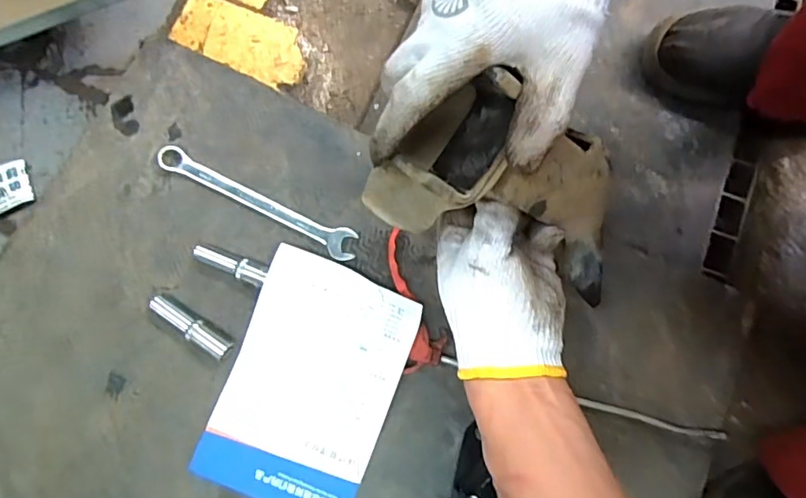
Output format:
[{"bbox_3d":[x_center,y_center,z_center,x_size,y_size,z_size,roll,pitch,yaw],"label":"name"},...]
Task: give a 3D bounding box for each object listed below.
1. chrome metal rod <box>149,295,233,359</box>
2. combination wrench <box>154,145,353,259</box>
[{"bbox_3d":[-0.183,0.067,0.465,0.077,0.019,0.017,34,79,10],"label":"chrome metal rod"},{"bbox_3d":[-0.135,-0.047,0.505,0.200,0.015,0.028,26,77,8],"label":"combination wrench"}]

